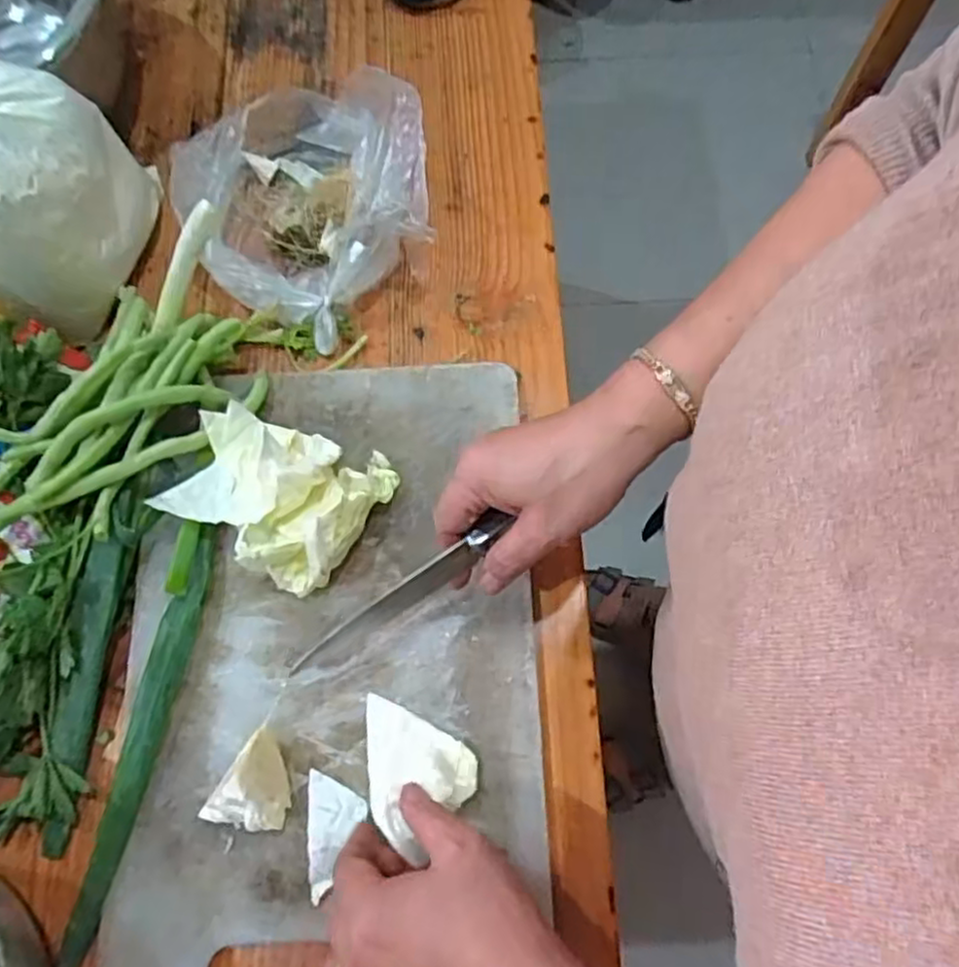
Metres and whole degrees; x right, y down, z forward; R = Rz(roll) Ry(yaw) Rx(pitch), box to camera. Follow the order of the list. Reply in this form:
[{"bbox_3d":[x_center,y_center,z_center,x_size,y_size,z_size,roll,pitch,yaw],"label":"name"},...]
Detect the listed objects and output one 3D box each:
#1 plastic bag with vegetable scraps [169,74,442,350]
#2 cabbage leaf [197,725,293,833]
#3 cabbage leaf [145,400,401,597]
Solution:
[{"bbox_3d":[-0.130,-0.211,0.502,0.159,0.080,0.190,-41,77,-13],"label":"plastic bag with vegetable scraps"},{"bbox_3d":[-0.122,0.170,0.400,0.038,0.035,0.051,32,74,9],"label":"cabbage leaf"},{"bbox_3d":[-0.124,0.003,0.446,0.116,0.042,0.095,28,74,8],"label":"cabbage leaf"}]

